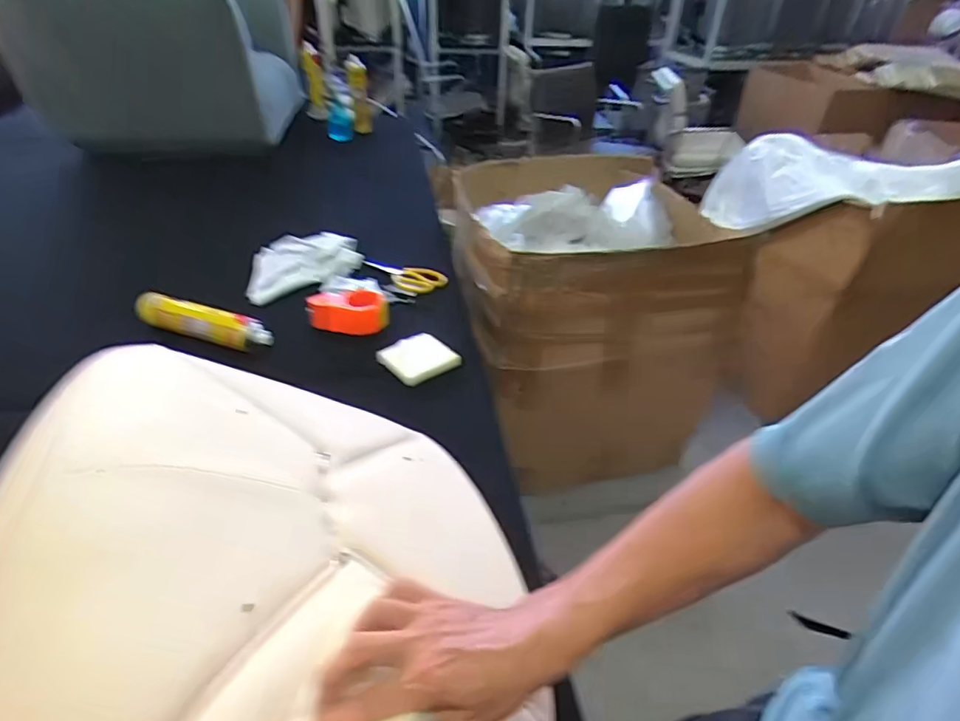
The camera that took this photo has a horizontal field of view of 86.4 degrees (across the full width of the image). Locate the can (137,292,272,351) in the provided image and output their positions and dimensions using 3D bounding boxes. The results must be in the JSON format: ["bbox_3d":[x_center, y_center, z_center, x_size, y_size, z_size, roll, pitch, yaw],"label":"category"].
[{"bbox_3d":[-0.540,-0.076,0.982,0.278,0.052,0.059,15,40,14],"label":"can"}]

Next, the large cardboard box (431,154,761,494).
[{"bbox_3d":[0.295,-0.182,1.653,0.762,0.725,0.799,-4,39,-9],"label":"large cardboard box"}]

